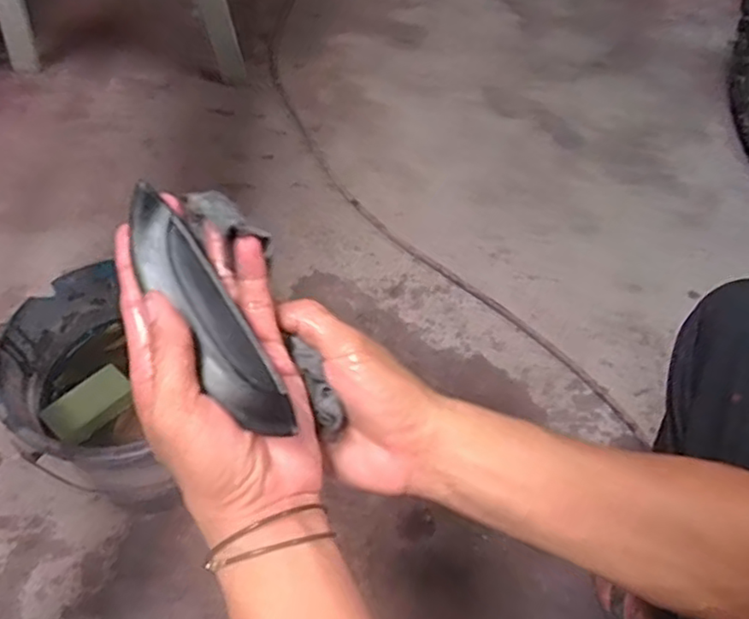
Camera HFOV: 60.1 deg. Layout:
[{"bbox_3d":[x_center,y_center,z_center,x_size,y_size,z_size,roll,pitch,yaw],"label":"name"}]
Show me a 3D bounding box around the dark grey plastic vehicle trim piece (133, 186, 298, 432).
[{"bbox_3d":[-0.092,0.001,0.350,0.032,0.020,0.153,-27,74,-25],"label":"dark grey plastic vehicle trim piece"}]

